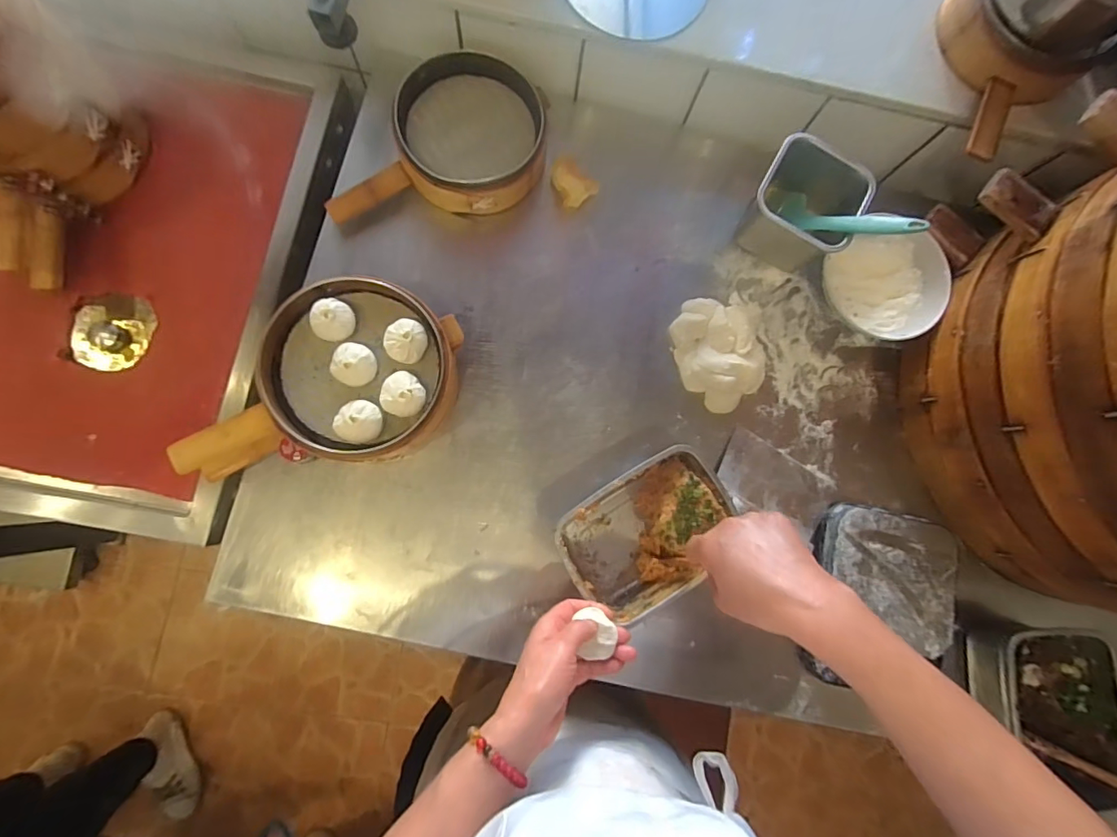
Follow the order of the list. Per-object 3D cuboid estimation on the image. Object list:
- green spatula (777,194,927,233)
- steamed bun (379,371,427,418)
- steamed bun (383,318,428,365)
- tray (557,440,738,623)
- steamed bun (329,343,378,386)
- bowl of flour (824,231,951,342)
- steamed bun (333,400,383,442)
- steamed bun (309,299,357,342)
[{"bbox_3d":[0.335,-0.232,0.574,0.031,0.177,0.028,-37,129,-7],"label":"green spatula"},{"bbox_3d":[-0.158,-0.022,0.511,0.046,0.030,0.043,38,81,1],"label":"steamed bun"},{"bbox_3d":[-0.160,-0.081,0.517,0.044,0.026,0.044,1,82,-5],"label":"steamed bun"},{"bbox_3d":[0.093,0.125,0.549,0.176,0.077,0.127,-31,84,-6],"label":"tray"},{"bbox_3d":[-0.209,-0.054,0.509,0.040,0.029,0.042,29,81,0],"label":"steamed bun"},{"bbox_3d":[0.420,-0.171,0.637,0.134,0.058,0.134,0,82,-2],"label":"bowl of flour"},{"bbox_3d":[-0.201,0.004,0.504,0.043,0.034,0.041,1,82,-5],"label":"steamed bun"},{"bbox_3d":[-0.230,-0.100,0.508,0.043,0.026,0.041,24,81,-1],"label":"steamed bun"}]

